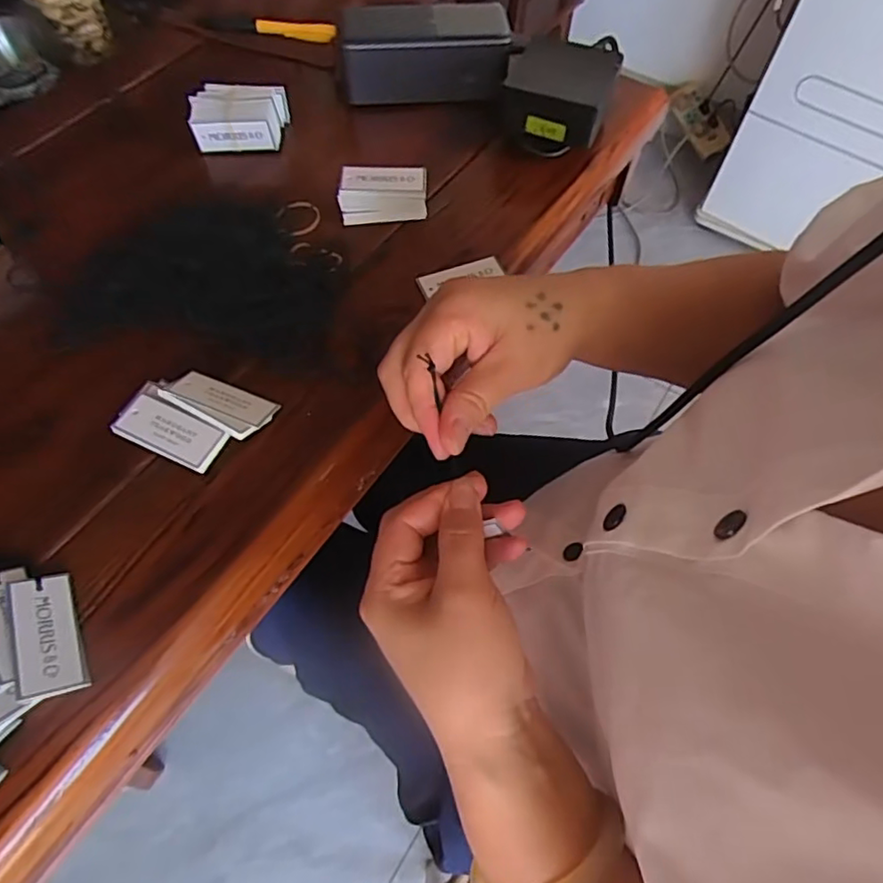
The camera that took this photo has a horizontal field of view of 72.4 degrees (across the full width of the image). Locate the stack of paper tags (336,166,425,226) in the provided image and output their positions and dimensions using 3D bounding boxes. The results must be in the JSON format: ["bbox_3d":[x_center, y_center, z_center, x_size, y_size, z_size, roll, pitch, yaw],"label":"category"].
[{"bbox_3d":[-0.040,-0.170,0.419,0.059,0.033,0.022,1,60,-1],"label":"stack of paper tags"}]

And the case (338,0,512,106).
[{"bbox_3d":[-0.013,-0.306,0.472,0.127,0.049,0.057,-4,61,-4],"label":"case"}]

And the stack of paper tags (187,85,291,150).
[{"bbox_3d":[-0.151,-0.241,0.456,0.064,0.037,0.041,0,54,-1],"label":"stack of paper tags"}]

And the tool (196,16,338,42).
[{"bbox_3d":[-0.152,-0.359,0.525,0.118,0.013,0.013,4,60,1],"label":"tool"}]

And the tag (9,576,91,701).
[{"bbox_3d":[-0.177,0.086,0.271,0.027,0.004,0.056,-2,52,-43],"label":"tag"}]

